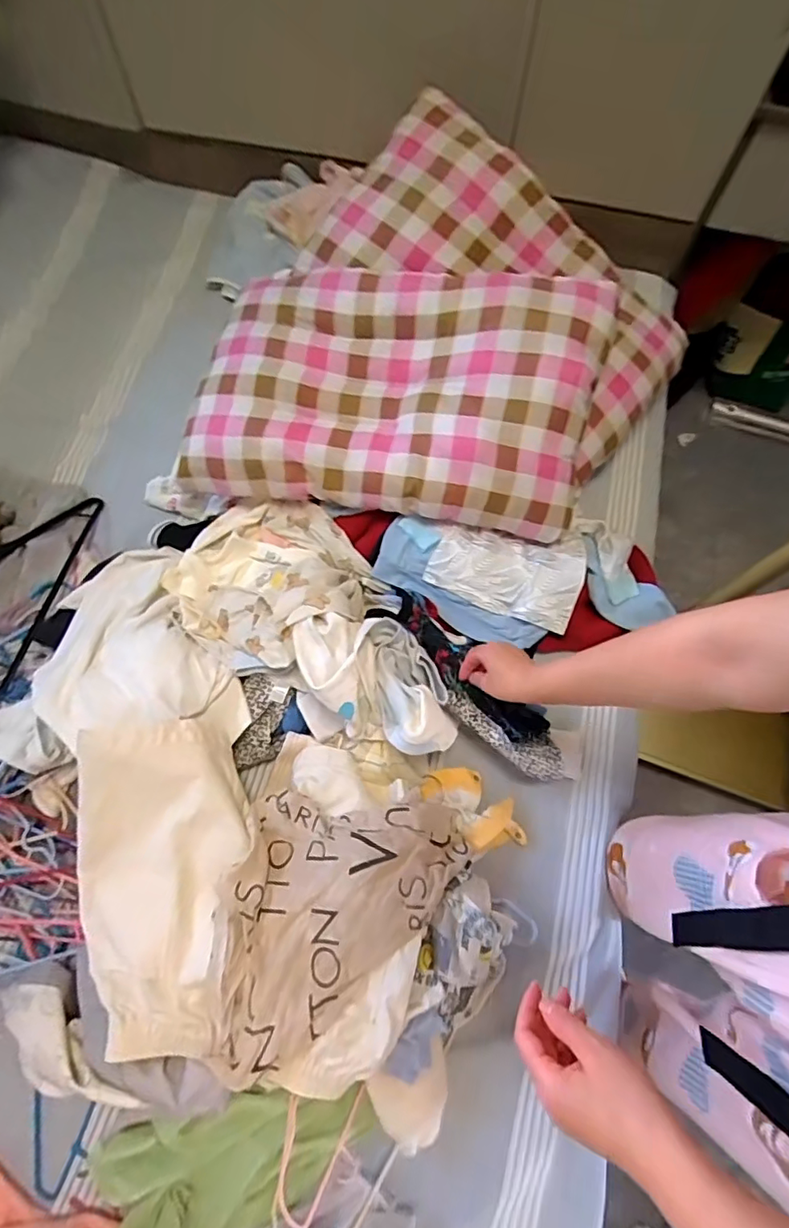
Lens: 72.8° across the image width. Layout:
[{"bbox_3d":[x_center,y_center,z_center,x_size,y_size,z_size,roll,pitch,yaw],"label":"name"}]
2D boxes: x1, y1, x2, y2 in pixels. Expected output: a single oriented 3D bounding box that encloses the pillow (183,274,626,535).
[{"bbox_3d":[-0.007,-0.325,0.788,0.594,0.085,0.351,9,91,8],"label":"pillow"}]

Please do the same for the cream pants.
[{"bbox_3d":[-0.267,0.306,0.614,0.203,0.077,0.357,-8,70,-4],"label":"cream pants"}]

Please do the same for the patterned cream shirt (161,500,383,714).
[{"bbox_3d":[-0.165,-0.049,0.761,0.316,0.125,0.270,21,71,6],"label":"patterned cream shirt"}]

